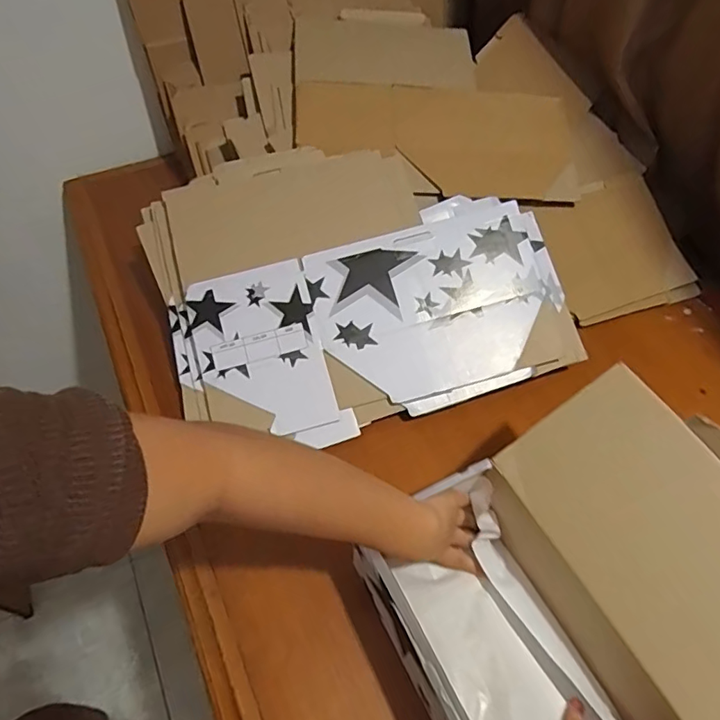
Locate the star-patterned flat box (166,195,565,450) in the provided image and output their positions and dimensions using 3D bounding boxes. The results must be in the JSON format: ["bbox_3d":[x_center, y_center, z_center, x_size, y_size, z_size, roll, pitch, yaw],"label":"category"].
[{"bbox_3d":[0.020,-0.040,0.629,0.458,0.027,0.234,-21,83,-4],"label":"star-patterned flat box"}]

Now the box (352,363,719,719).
[{"bbox_3d":[0.176,0.200,0.420,0.266,0.197,0.275,-22,59,-16],"label":"box"}]

